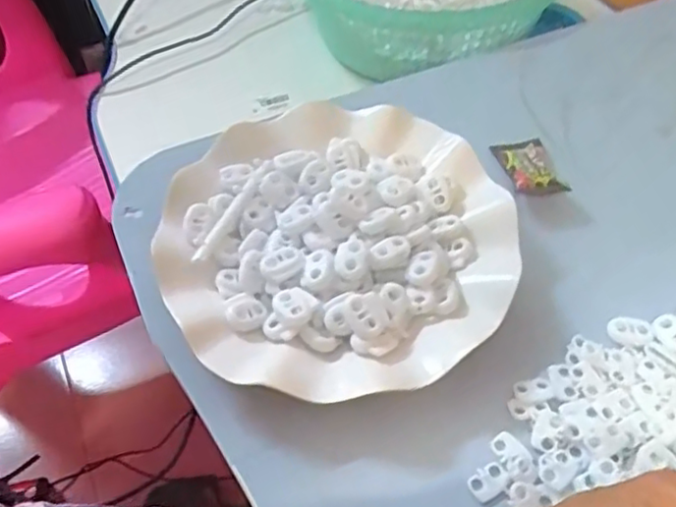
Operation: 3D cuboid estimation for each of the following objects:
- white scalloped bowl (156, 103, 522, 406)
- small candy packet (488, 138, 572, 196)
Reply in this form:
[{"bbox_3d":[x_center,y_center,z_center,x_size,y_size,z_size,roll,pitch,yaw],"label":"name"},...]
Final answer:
[{"bbox_3d":[0.000,-0.005,0.340,0.171,0.033,0.176,-1,52,2],"label":"white scalloped bowl"},{"bbox_3d":[0.112,-0.052,0.384,0.033,0.013,0.048,-11,52,-5],"label":"small candy packet"}]

